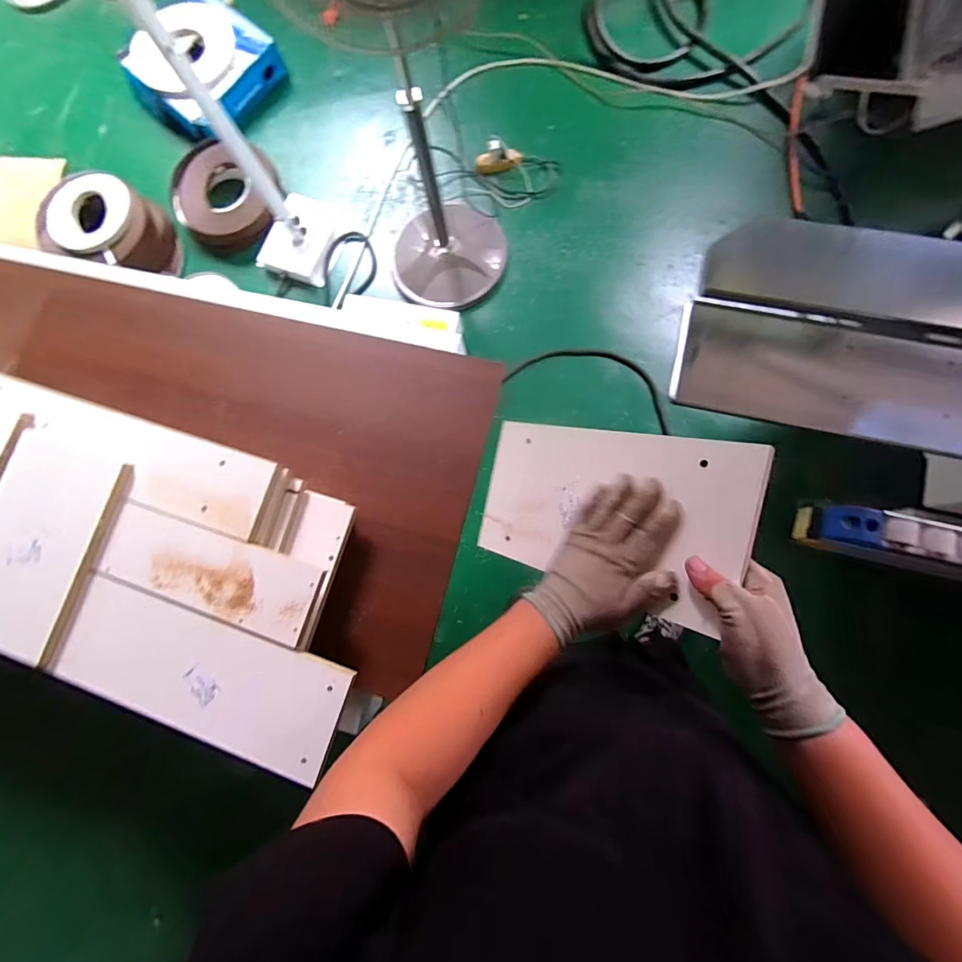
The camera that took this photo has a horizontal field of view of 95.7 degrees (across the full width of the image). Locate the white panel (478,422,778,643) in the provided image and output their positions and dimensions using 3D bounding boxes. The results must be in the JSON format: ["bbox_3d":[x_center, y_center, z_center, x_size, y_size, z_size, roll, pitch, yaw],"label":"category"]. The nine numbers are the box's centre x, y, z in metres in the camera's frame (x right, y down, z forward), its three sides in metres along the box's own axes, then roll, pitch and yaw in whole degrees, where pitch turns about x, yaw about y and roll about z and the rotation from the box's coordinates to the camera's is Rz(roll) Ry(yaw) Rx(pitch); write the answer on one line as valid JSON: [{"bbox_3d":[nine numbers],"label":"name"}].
[{"bbox_3d":[0.130,0.029,0.507,0.322,0.013,0.179,13,91,45],"label":"white panel"}]

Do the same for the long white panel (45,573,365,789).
[{"bbox_3d":[-0.382,0.263,0.590,0.396,0.024,0.147,17,83,7],"label":"long white panel"}]

